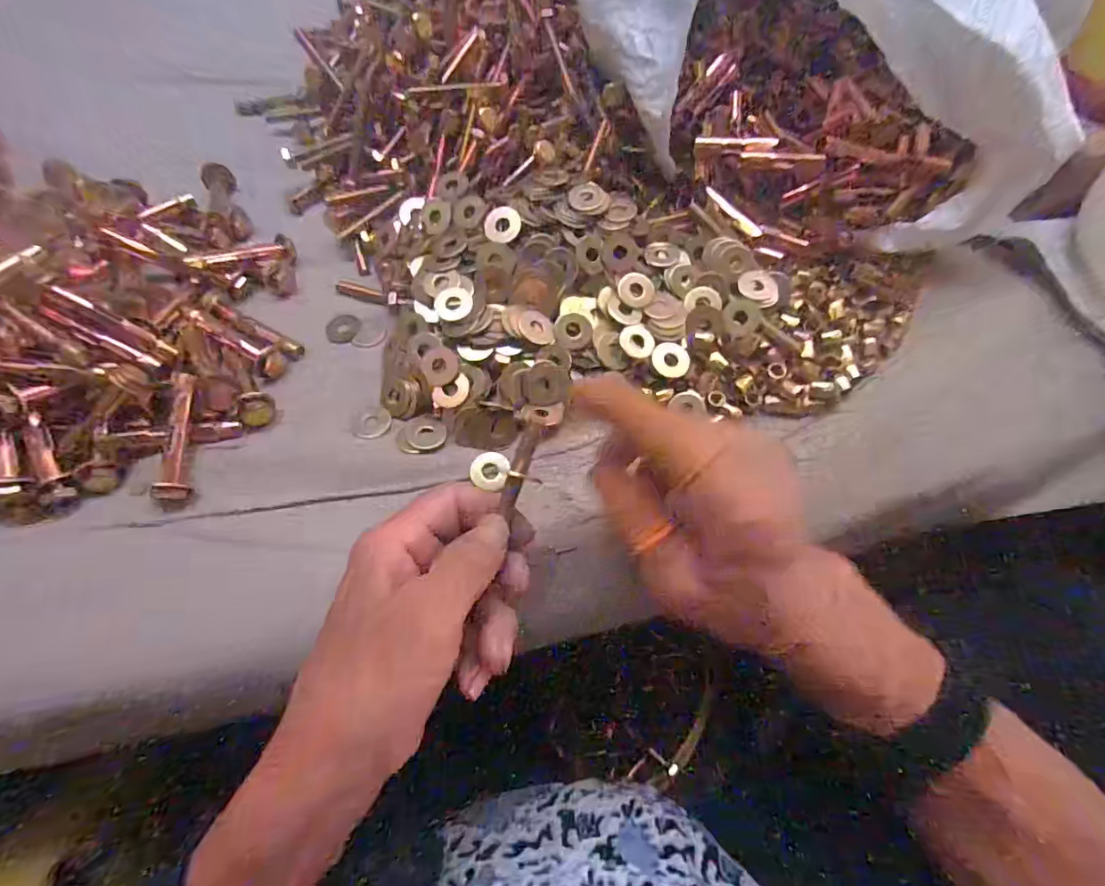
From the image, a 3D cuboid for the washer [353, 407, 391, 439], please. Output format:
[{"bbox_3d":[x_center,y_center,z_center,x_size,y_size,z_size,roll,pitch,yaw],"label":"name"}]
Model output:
[{"bbox_3d":[-0.099,-0.012,0.289,0.020,0.004,0.019,-13,63,-5],"label":"washer"}]

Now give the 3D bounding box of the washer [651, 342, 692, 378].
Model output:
[{"bbox_3d":[0.066,-0.046,0.292,0.021,0.004,0.020,0,77,-2],"label":"washer"}]

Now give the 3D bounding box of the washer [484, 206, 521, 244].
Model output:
[{"bbox_3d":[-0.028,-0.121,0.292,0.020,0.004,0.023,-9,75,4],"label":"washer"}]

